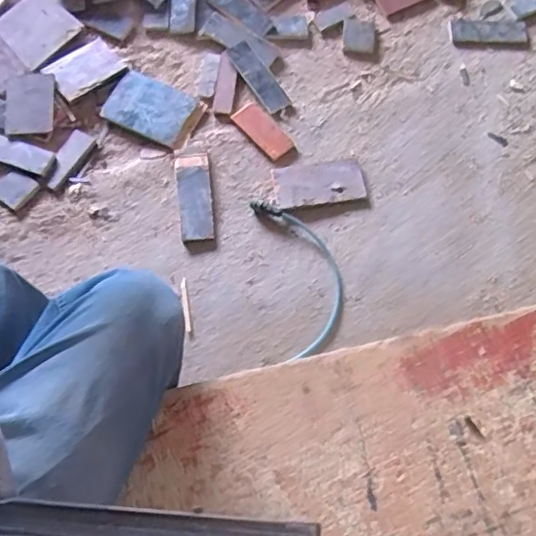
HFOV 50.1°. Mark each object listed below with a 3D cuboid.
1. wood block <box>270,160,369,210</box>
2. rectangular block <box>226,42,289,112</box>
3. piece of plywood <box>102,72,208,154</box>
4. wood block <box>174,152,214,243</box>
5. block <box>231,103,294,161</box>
[{"bbox_3d":[0.119,-0.198,1.348,0.208,0.019,0.103,-8,73,-3],"label":"wood block"},{"bbox_3d":[-0.026,-0.480,1.438,0.064,0.013,0.204,-33,76,-10],"label":"rectangular block"},{"bbox_3d":[-0.282,-0.390,1.415,0.218,0.024,0.155,26,74,7],"label":"piece of plywood"},{"bbox_3d":[-0.171,-0.165,1.327,0.076,0.014,0.215,-6,73,-3],"label":"wood block"},{"bbox_3d":[-0.011,-0.335,1.402,0.076,0.018,0.159,-41,78,-12],"label":"block"}]

